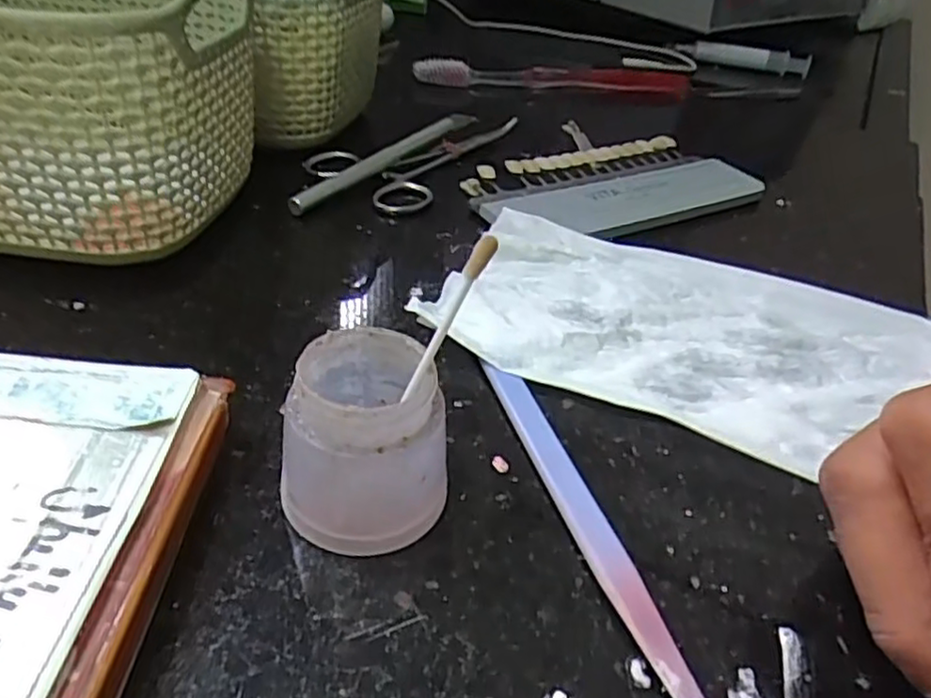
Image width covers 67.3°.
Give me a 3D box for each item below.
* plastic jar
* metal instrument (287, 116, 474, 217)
[{"bbox_3d":[-0.023,0.021,0.161,0.036,0.040,0.033,4,37,-3],"label":"plastic jar"},{"bbox_3d":[-0.034,-0.093,0.333,0.012,0.012,0.135,25,41,23],"label":"metal instrument"}]

